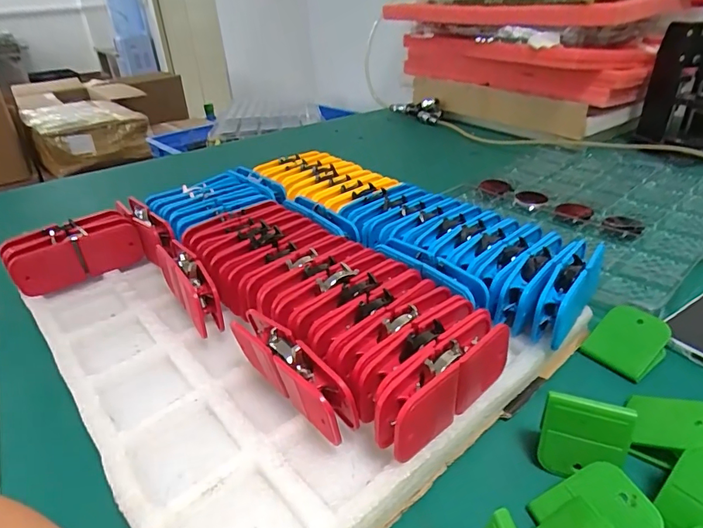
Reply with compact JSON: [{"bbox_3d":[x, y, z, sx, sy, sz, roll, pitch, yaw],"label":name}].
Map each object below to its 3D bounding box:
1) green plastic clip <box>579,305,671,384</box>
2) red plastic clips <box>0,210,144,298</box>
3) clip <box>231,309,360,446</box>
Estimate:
[{"bbox_3d":[0.221,0.061,0.373,0.051,0.031,0.047,-21,35,-30],"label":"green plastic clip"},{"bbox_3d":[-0.271,-0.009,0.457,0.112,0.062,0.039,-18,34,-26],"label":"red plastic clips"},{"bbox_3d":[-0.042,0.073,0.305,0.103,0.054,0.023,25,39,38],"label":"clip"}]

